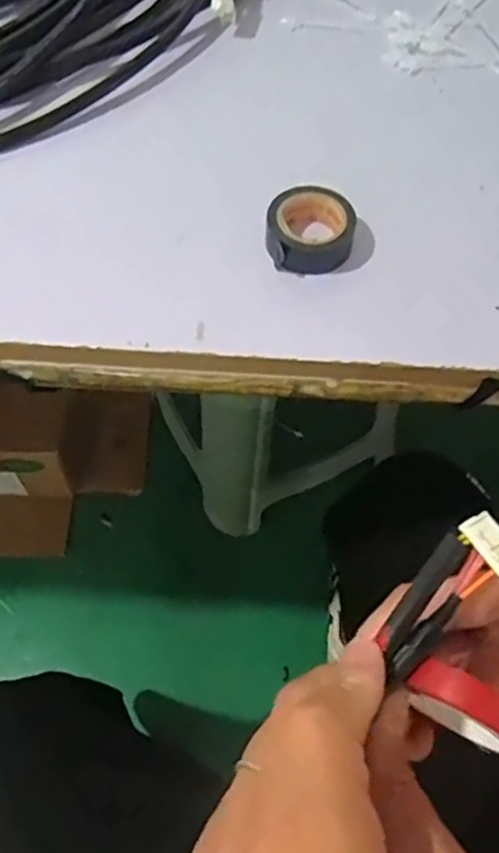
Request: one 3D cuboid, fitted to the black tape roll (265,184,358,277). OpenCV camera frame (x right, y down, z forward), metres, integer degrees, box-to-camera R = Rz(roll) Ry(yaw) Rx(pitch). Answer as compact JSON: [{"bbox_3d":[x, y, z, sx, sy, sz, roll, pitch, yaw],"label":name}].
[{"bbox_3d":[0.033,-0.105,0.357,0.045,0.021,0.047,1,62,-1],"label":"black tape roll"}]

